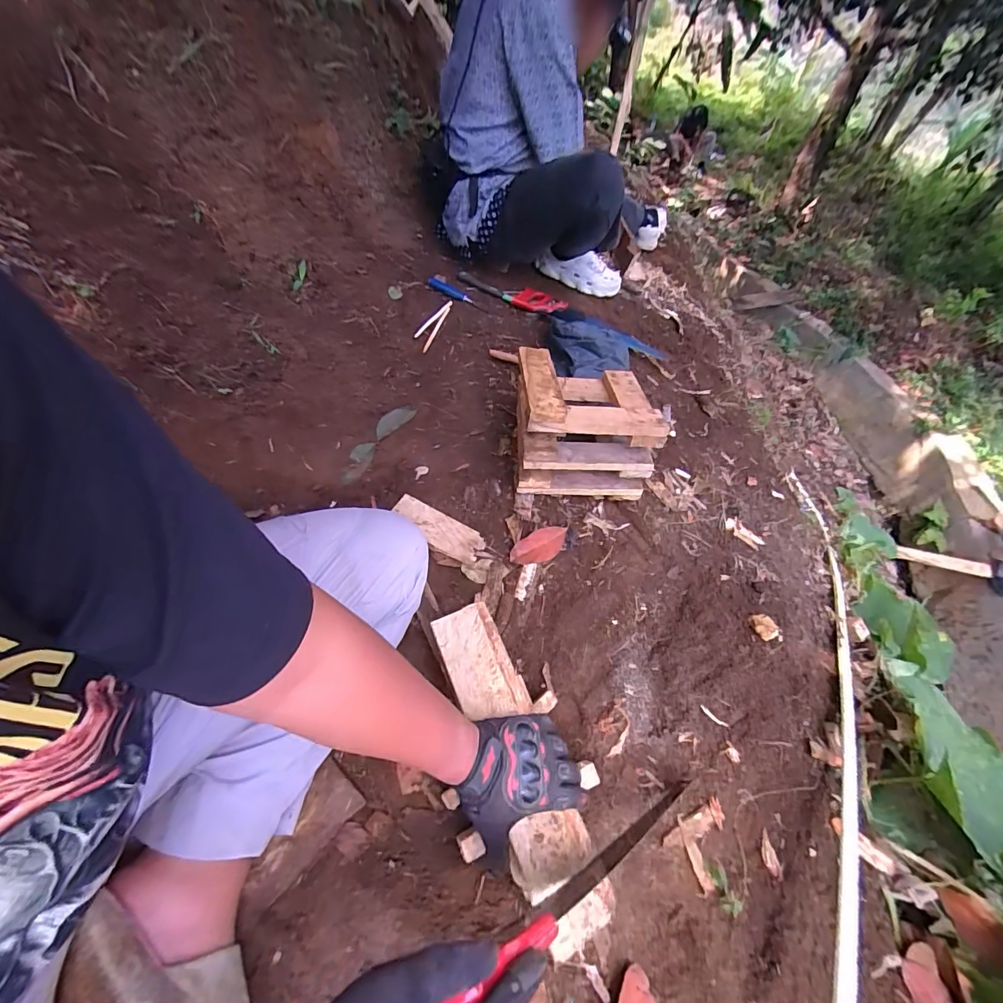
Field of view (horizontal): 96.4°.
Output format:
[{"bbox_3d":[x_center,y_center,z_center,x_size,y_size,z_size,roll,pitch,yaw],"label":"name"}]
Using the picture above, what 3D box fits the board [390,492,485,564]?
[{"bbox_3d":[-0.115,0.049,0.801,0.173,0.006,0.067,28,53,7],"label":"board"}]

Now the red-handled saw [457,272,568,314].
[{"bbox_3d":[0.031,-0.598,1.287,0.320,0.039,0.072,15,55,8],"label":"red-handled saw"}]

